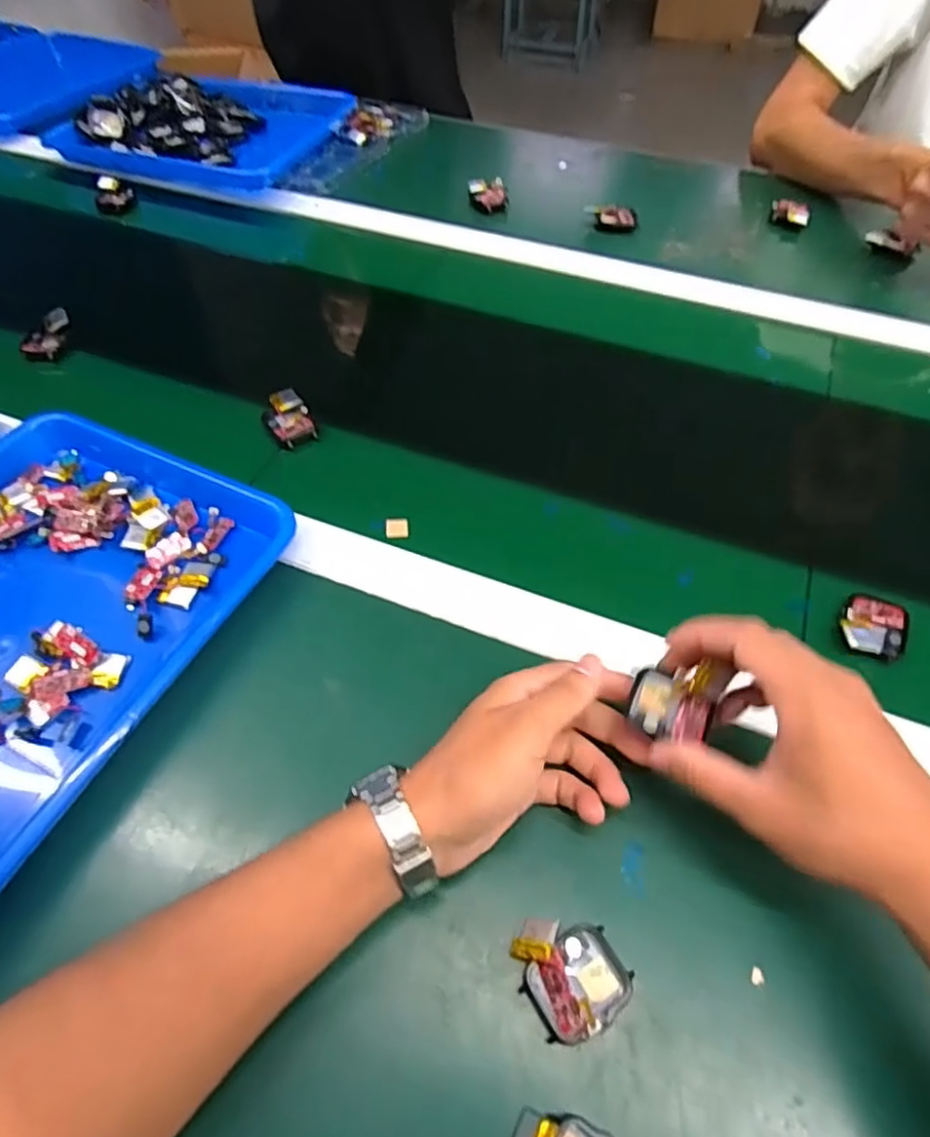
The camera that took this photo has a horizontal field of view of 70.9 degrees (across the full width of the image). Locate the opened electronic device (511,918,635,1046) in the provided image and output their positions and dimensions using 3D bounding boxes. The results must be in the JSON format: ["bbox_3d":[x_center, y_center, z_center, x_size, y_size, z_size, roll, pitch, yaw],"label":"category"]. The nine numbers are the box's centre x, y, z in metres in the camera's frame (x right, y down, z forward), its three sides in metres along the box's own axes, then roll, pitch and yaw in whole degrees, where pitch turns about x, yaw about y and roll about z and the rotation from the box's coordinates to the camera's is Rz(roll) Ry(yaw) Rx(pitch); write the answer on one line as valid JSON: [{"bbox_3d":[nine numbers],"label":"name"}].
[{"bbox_3d":[0.050,0.188,0.308,0.045,0.021,0.051,-25,58,-16],"label":"opened electronic device"}]

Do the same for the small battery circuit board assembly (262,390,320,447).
[{"bbox_3d":[-0.147,-0.124,0.544,0.036,0.017,0.055,-19,56,-13],"label":"small battery circuit board assembly"}]

